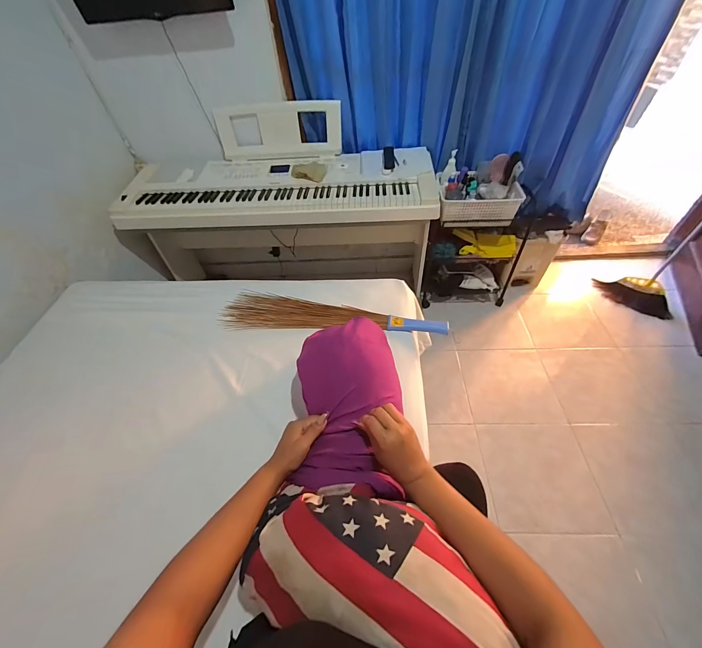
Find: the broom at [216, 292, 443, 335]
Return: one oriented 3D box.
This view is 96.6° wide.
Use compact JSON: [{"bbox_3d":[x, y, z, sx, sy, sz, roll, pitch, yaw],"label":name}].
[{"bbox_3d":[-0.056,-0.024,0.921,0.649,0.030,0.146,3,50,8],"label":"broom"}]

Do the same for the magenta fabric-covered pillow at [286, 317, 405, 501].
[{"bbox_3d":[-0.004,0.133,0.578,0.194,0.084,0.321,-6,49,0],"label":"magenta fabric-covered pillow"}]

